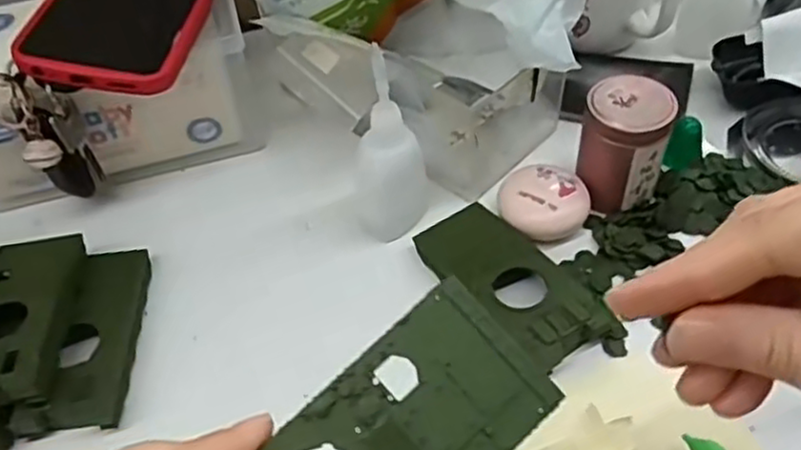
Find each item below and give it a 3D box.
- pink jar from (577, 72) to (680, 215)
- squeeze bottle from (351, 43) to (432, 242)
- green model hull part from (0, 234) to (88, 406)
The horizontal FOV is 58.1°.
[{"bbox_3d":[0.121,-0.043,0.390,0.046,0.061,0.042,16,53,19],"label":"pink jar"},{"bbox_3d":[-0.006,-0.038,0.375,0.039,0.094,0.044,-2,49,4],"label":"squeeze bottle"},{"bbox_3d":[-0.186,0.044,0.356,0.047,0.019,0.104,-4,37,-8],"label":"green model hull part"}]

